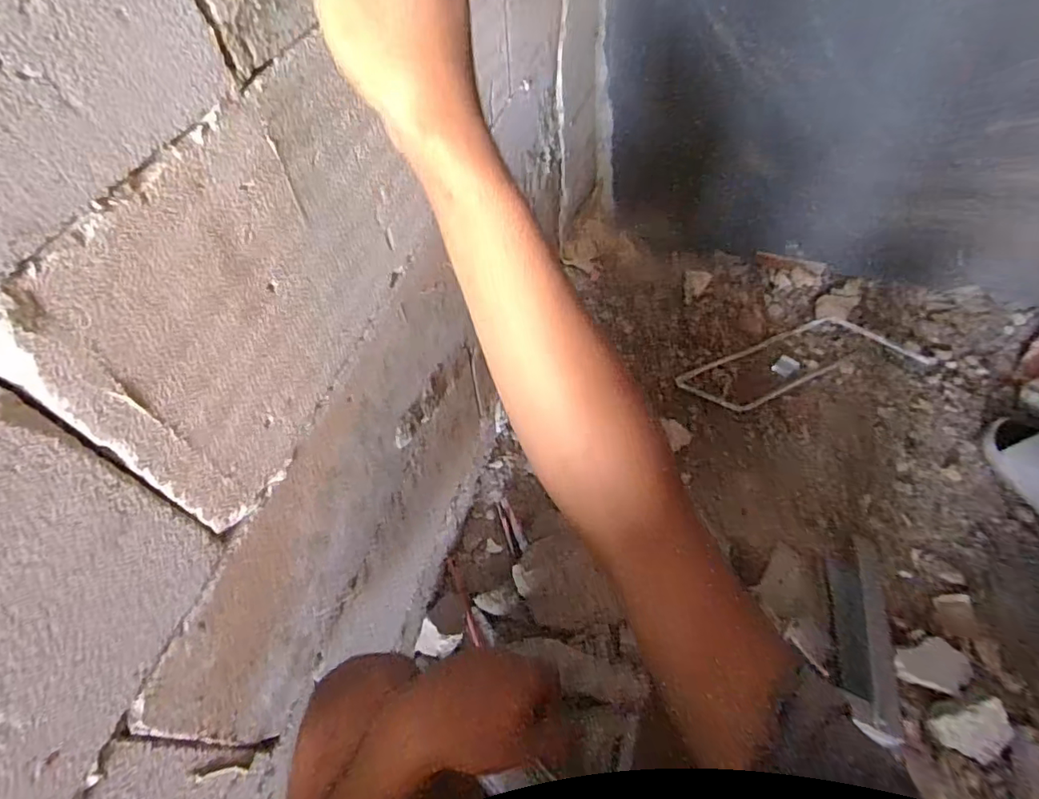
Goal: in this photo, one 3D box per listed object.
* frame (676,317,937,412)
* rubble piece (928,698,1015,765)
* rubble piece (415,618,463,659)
[{"bbox_3d":[0.582,-0.081,1.125,0.515,0.048,0.170,-12,55,-4],"label":"frame"},{"bbox_3d":[0.611,0.445,0.710,0.095,0.027,0.058,-15,55,-7],"label":"rubble piece"},{"bbox_3d":[-0.117,0.348,0.768,0.056,0.029,0.040,16,58,14],"label":"rubble piece"}]

